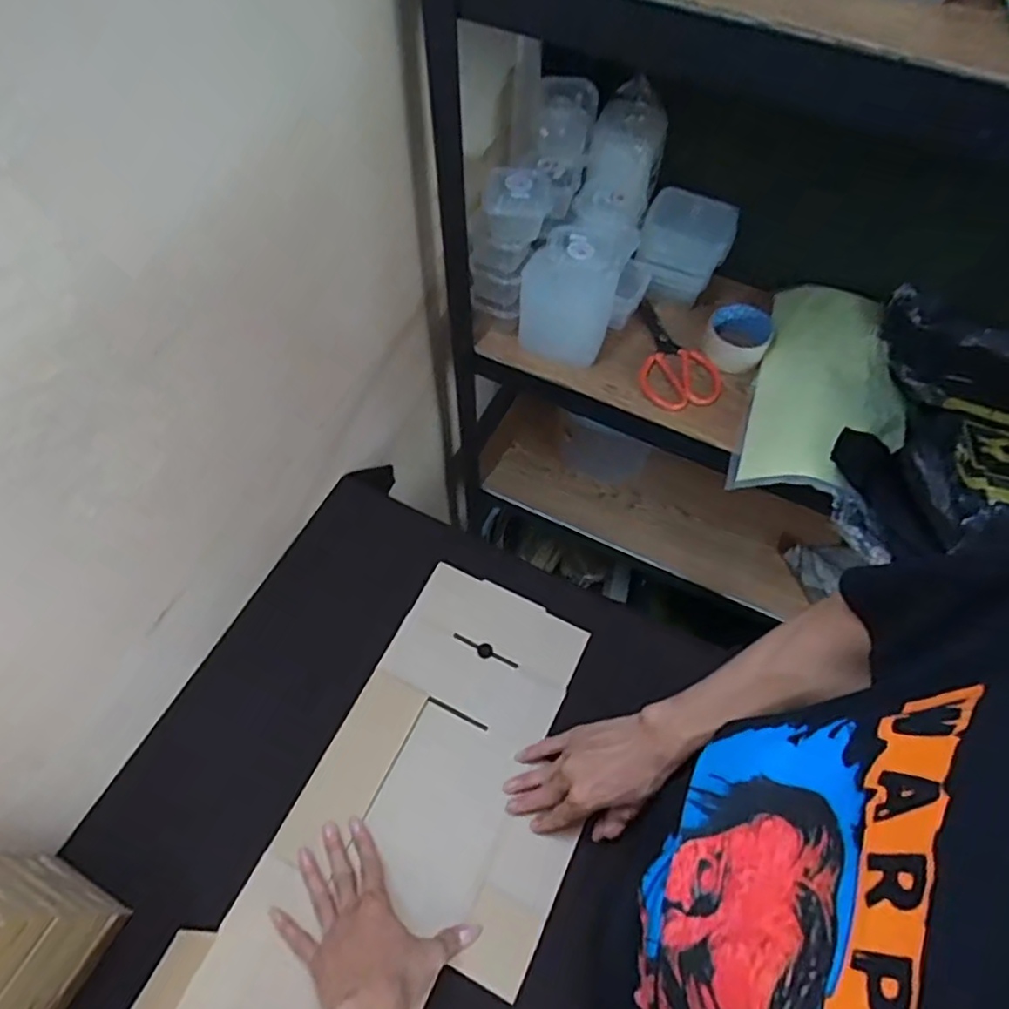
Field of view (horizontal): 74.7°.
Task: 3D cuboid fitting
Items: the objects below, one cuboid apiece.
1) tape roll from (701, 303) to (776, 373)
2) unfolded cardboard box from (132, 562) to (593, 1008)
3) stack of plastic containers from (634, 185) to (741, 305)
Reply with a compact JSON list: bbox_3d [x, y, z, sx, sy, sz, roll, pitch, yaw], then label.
[{"bbox_3d":[0.311,-0.222,0.887,0.085,0.053,0.084,30,64,14],"label":"tape roll"},{"bbox_3d":[-0.108,0.367,0.648,0.278,0.019,0.624,28,63,13],"label":"unfolded cardboard box"},{"bbox_3d":[0.239,-0.339,0.889,0.114,0.123,0.073,20,62,10],"label":"stack of plastic containers"}]

